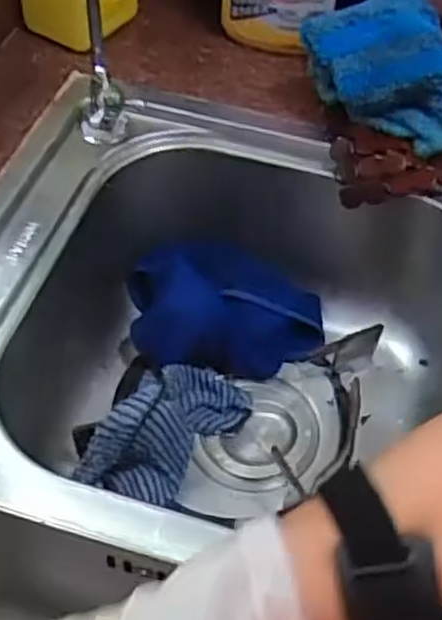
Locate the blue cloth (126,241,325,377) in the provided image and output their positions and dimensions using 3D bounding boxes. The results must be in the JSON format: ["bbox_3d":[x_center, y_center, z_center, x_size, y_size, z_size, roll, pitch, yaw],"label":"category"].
[{"bbox_3d":[0.005,-0.002,0.665,0.161,0.067,0.089,-2,52,-5],"label":"blue cloth"}]

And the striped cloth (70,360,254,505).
[{"bbox_3d":[-0.037,0.084,0.601,0.091,0.075,0.133,18,53,11],"label":"striped cloth"}]

